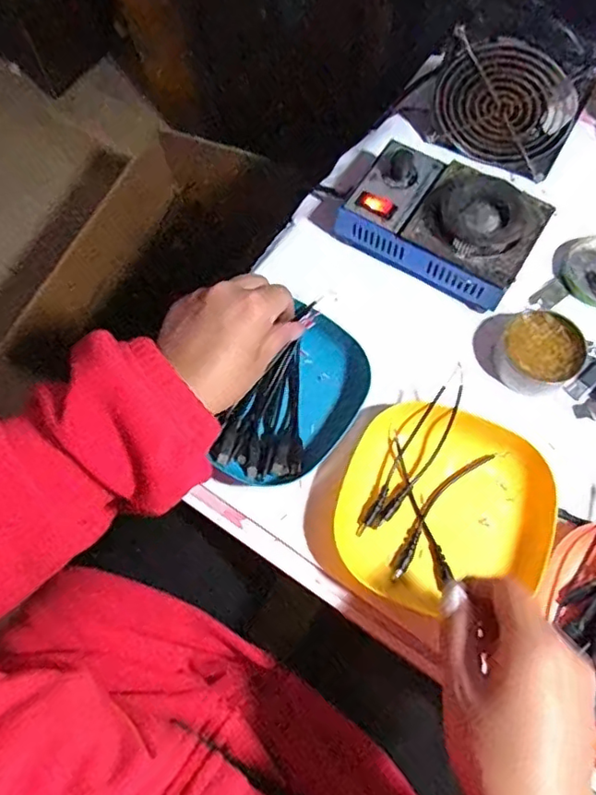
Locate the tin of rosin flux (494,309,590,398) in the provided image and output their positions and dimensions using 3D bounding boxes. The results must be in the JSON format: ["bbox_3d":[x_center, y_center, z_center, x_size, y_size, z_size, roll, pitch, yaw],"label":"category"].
[{"bbox_3d":[0.190,-0.036,0.456,0.063,0.026,0.058,0,69,1],"label":"tin of rosin flux"}]

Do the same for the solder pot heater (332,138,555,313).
[{"bbox_3d":[0.118,-0.143,0.482,0.147,0.062,0.091,28,72,11],"label":"solder pot heater"}]

